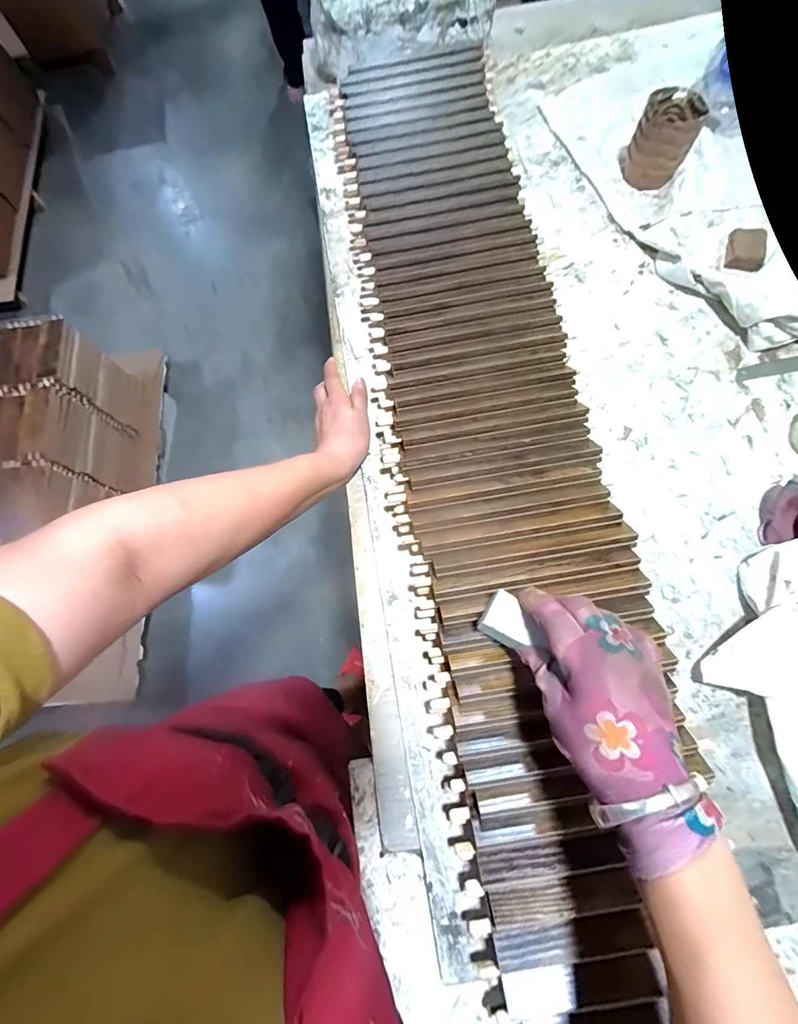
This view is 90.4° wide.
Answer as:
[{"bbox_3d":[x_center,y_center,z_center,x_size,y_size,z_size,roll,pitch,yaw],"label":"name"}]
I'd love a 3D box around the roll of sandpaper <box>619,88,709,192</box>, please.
[{"bbox_3d":[0.317,-0.450,0.479,0.068,0.078,0.083,26,79,10],"label":"roll of sandpaper"}]

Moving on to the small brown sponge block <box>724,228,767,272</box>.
[{"bbox_3d":[0.410,-0.312,0.469,0.038,0.013,0.057,17,78,8],"label":"small brown sponge block"}]

